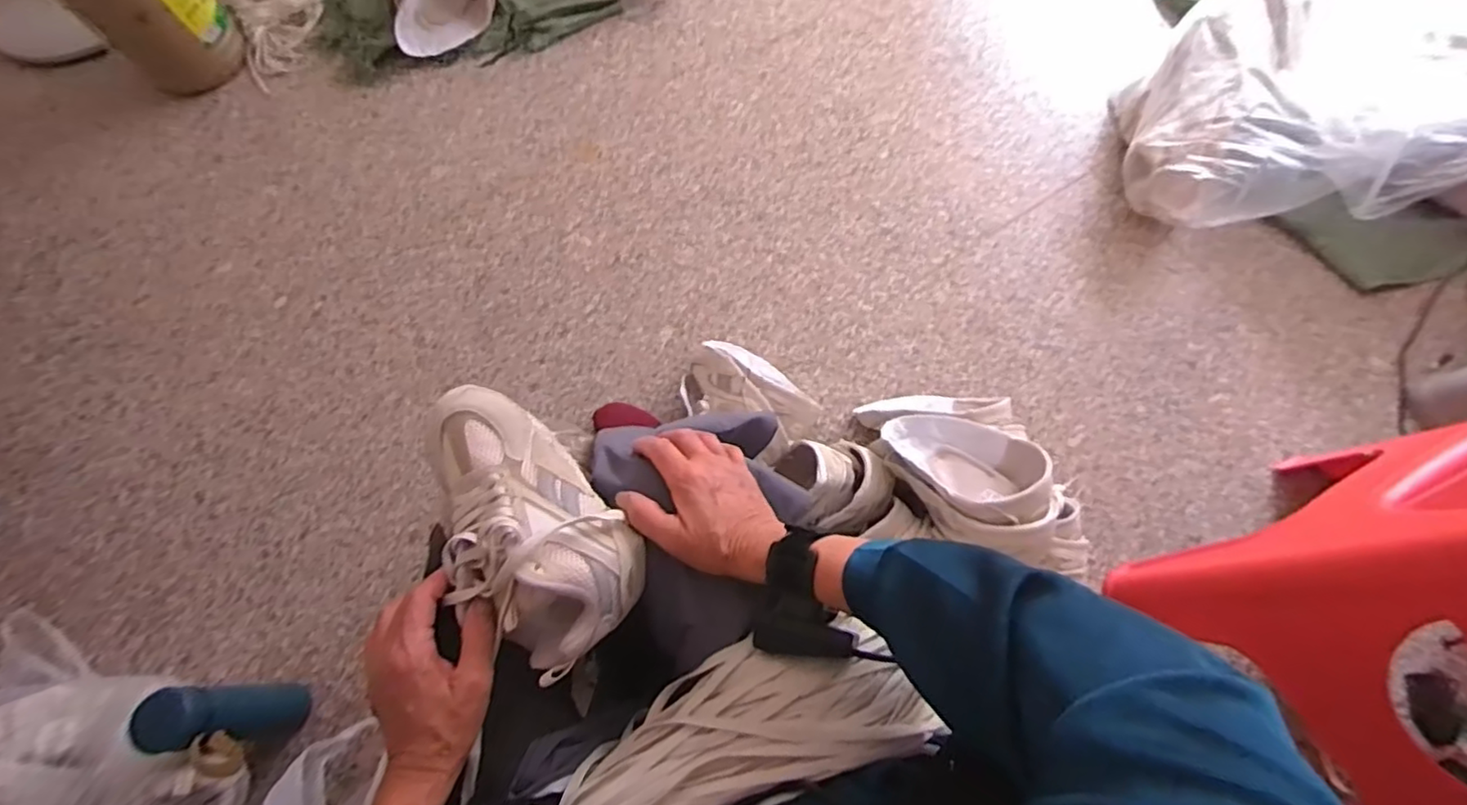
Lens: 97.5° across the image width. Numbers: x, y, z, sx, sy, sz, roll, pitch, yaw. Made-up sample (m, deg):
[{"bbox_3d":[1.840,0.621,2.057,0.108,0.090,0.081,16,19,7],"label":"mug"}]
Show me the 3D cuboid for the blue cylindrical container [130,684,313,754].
[{"bbox_3d":[-0.624,0.393,0.811,0.074,0.221,0.080,0,71,1],"label":"blue cylindrical container"}]

